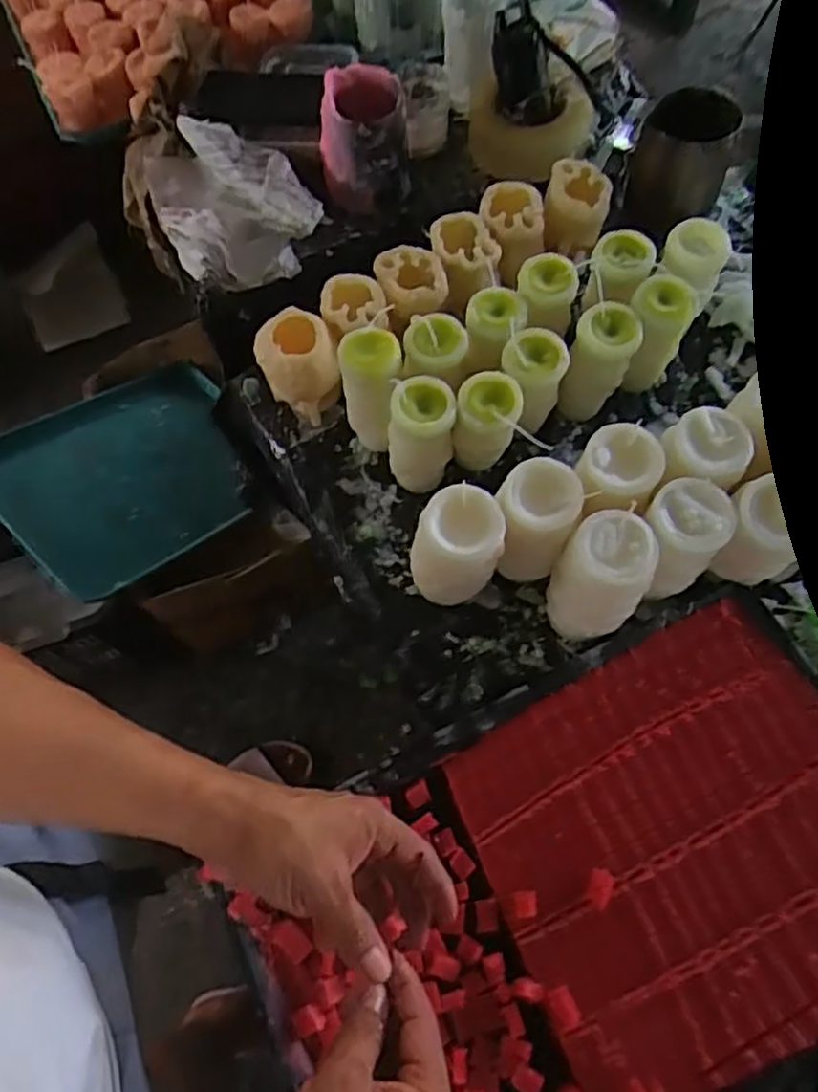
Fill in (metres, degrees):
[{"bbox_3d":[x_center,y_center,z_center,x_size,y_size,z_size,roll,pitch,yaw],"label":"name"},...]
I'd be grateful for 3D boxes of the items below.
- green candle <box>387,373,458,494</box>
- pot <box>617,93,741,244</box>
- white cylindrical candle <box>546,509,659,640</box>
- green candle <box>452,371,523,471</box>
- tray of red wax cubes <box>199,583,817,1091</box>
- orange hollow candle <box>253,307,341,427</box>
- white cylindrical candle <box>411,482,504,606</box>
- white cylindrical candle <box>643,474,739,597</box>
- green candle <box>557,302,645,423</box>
[{"bbox_3d":[0.010,-0.093,0.632,0.058,0.101,0.054,-9,65,-1],"label":"green candle"},{"bbox_3d":[0.270,-0.380,0.731,0.090,0.096,0.101,20,68,12],"label":"pot"},{"bbox_3d":[0.146,0.026,0.567,0.069,0.102,0.073,30,71,16],"label":"white cylindrical candle"},{"bbox_3d":[0.066,-0.101,0.619,0.050,0.085,0.046,10,67,8],"label":"green candle"},{"bbox_3d":[0.133,0.249,0.521,0.463,0.020,0.289,-25,67,-8],"label":"tray of red wax cubes"},{"bbox_3d":[-0.103,-0.168,0.687,0.068,0.075,0.083,-29,67,-10],"label":"orange hollow candle"},{"bbox_3d":[0.036,0.004,0.581,0.070,0.115,0.060,0,66,3],"label":"white cylindrical candle"},{"bbox_3d":[0.208,-0.002,0.569,0.061,0.092,0.058,-1,65,3],"label":"white cylindrical candle"},{"bbox_3d":[0.170,-0.160,0.654,0.050,0.105,0.060,20,68,12],"label":"green candle"}]

